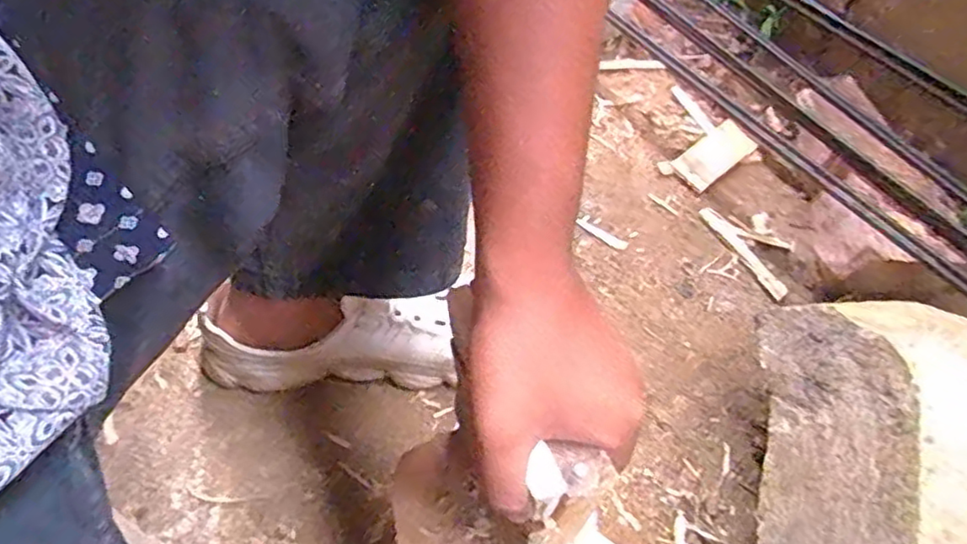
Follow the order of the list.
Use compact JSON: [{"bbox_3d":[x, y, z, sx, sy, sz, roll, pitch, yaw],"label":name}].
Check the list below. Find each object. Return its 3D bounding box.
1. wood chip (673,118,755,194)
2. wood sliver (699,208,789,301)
[{"bbox_3d":[0.281,-0.143,0.803,0.115,0.009,0.052,-35,64,-24],"label":"wood chip"},{"bbox_3d":[0.284,-0.023,0.724,0.023,0.006,0.130,-22,60,-17],"label":"wood sliver"}]

